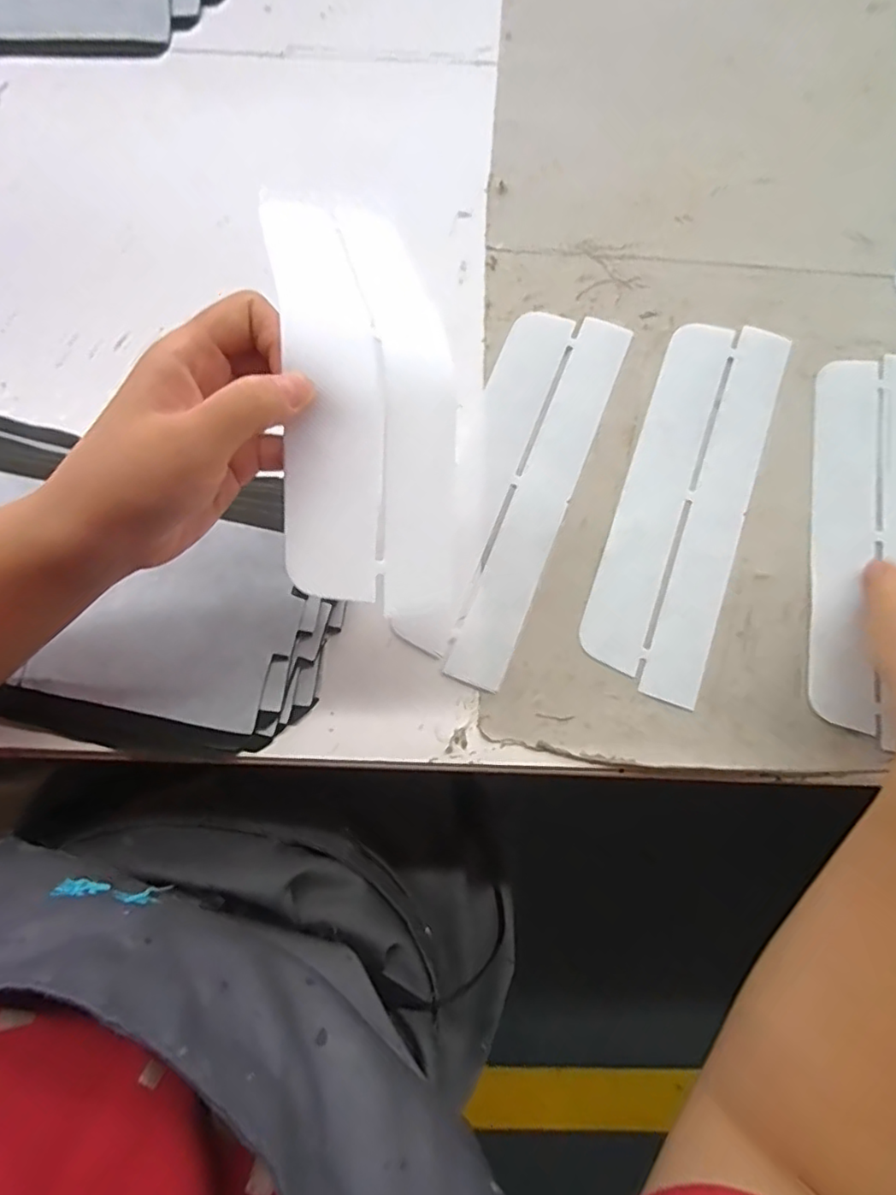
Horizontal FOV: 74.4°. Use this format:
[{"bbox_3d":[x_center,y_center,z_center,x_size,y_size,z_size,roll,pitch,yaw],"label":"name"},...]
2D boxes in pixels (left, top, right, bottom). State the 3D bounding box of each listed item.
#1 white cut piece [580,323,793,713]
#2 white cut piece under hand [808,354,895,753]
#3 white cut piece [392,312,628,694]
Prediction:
[{"bbox_3d":[0.135,-0.057,0.334,0.067,0.004,0.222,20,79,3],"label":"white cut piece"},{"bbox_3d":[0.237,-0.036,0.330,0.064,0.005,0.220,11,77,4],"label":"white cut piece under hand"},{"bbox_3d":[0.037,-0.065,0.335,0.067,0.005,0.224,22,80,3],"label":"white cut piece"}]

